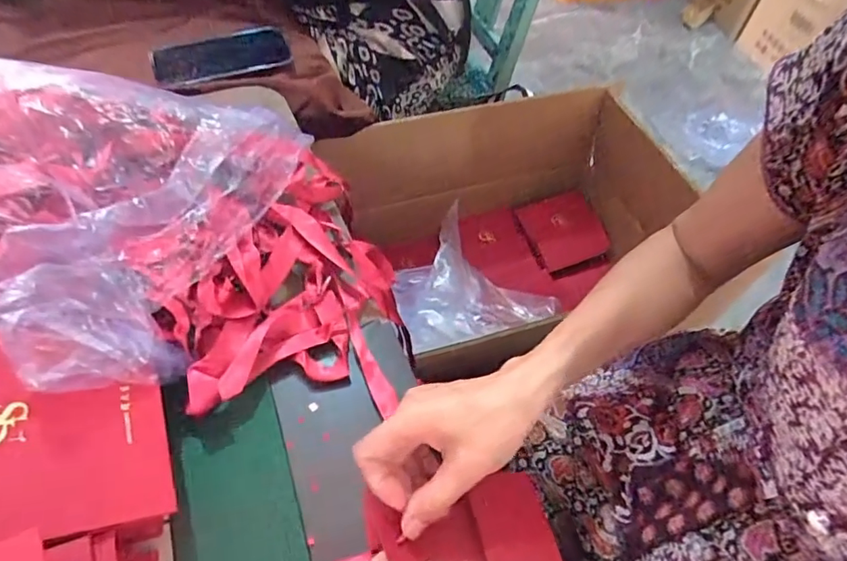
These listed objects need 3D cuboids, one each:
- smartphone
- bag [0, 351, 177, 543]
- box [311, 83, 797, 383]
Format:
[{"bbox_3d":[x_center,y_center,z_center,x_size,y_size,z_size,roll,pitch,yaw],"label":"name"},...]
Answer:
[{"bbox_3d":[-0.248,-0.279,0.636,0.161,0.013,0.087,-18,58,-16],"label":"smartphone"},{"bbox_3d":[-0.228,0.084,0.301,0.139,0.016,0.131,5,49,-40],"label":"bag"},{"bbox_3d":[0.139,-0.047,0.804,0.487,0.278,0.364,-18,58,-16],"label":"box"}]

